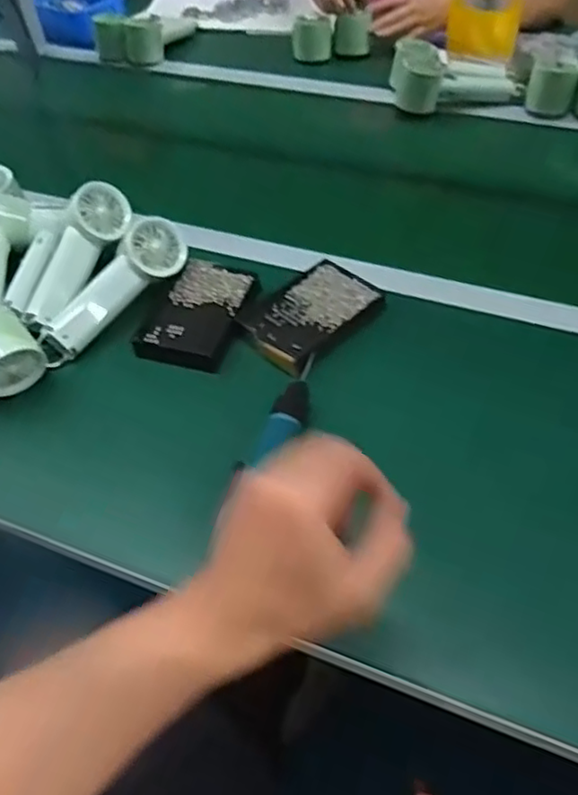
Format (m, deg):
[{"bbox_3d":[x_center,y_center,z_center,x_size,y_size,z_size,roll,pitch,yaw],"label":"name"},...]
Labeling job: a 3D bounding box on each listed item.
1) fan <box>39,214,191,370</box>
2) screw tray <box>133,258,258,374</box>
[{"bbox_3d":[-0.189,-0.113,0.682,0.065,0.048,0.194,33,74,27],"label":"fan"},{"bbox_3d":[-0.092,-0.089,0.692,0.092,0.029,0.134,12,50,13],"label":"screw tray"}]

